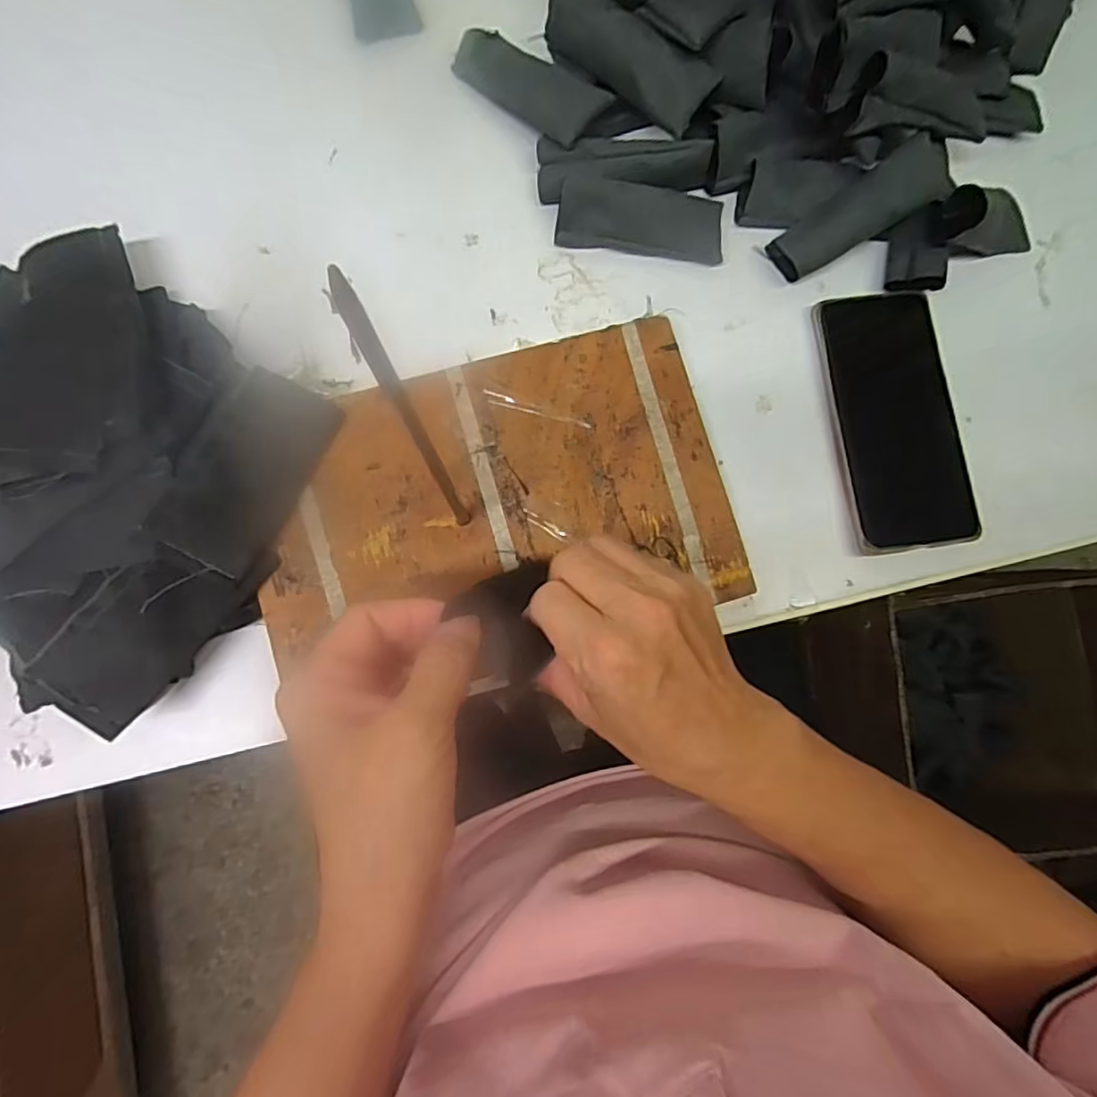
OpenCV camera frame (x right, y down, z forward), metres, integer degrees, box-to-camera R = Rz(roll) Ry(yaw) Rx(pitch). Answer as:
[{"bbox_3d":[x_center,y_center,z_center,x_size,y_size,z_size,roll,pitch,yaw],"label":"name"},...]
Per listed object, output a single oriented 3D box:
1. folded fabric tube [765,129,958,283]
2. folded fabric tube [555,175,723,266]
[{"bbox_3d":[0.193,-0.206,0.364,0.114,0.022,0.036,-31,86,11],"label":"folded fabric tube"},{"bbox_3d":[0.058,-0.202,0.363,0.103,0.030,0.041,1,84,-3],"label":"folded fabric tube"}]

